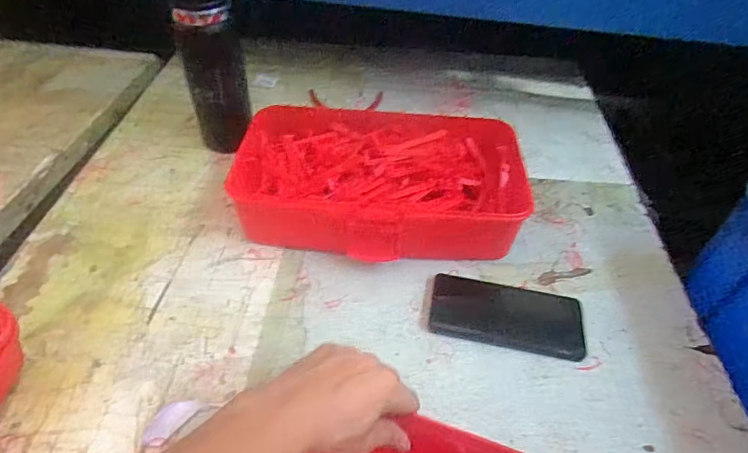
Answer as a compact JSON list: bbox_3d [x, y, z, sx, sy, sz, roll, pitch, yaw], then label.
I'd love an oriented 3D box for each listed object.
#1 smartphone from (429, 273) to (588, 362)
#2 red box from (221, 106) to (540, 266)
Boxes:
[{"bbox_3d":[0.149,0.099,0.529,0.166,0.010,0.078,10,47,7],"label":"smartphone"},{"bbox_3d":[0.006,-0.058,0.614,0.355,0.088,0.228,0,46,-2],"label":"red box"}]

